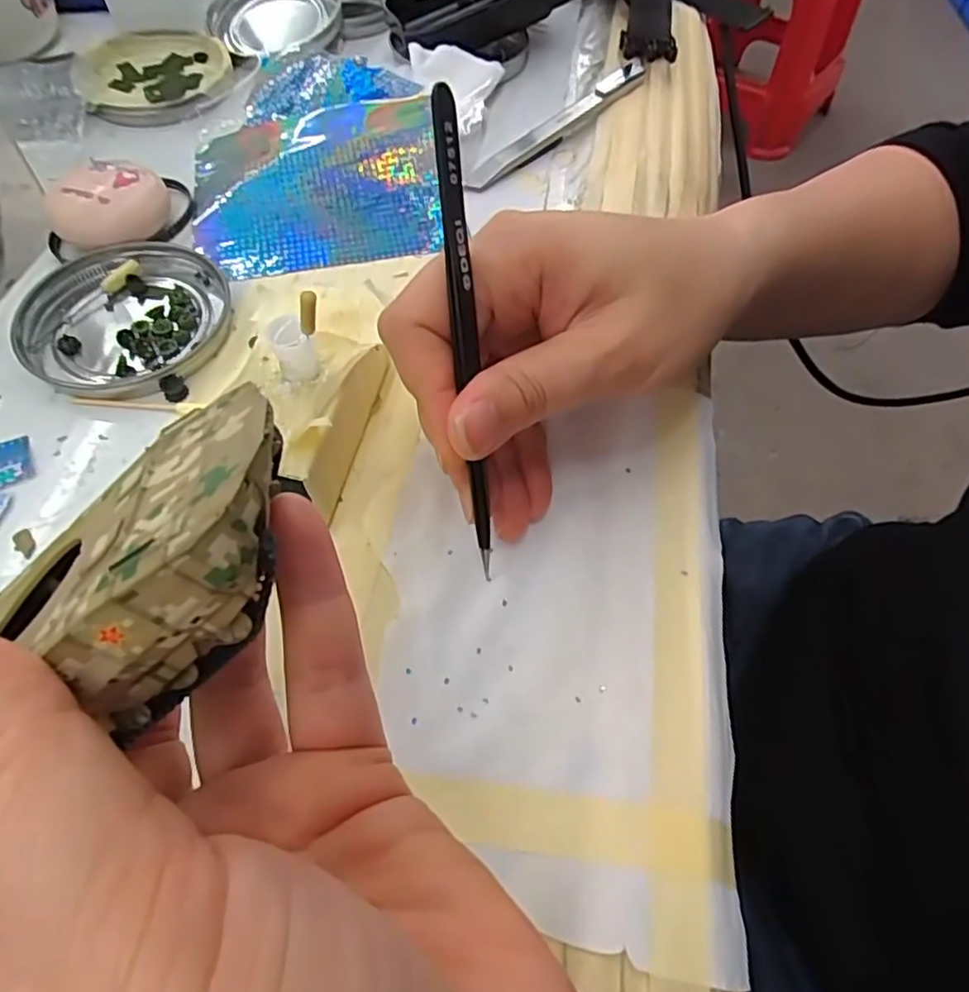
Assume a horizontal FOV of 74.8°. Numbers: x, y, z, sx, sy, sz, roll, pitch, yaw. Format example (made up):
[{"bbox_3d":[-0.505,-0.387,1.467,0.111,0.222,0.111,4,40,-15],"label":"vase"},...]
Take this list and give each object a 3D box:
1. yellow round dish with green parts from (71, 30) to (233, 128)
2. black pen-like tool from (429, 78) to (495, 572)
[{"bbox_3d":[-0.179,-0.228,0.345,0.076,0.013,0.076,0,59,-1],"label":"yellow round dish with green parts"},{"bbox_3d":[-0.005,-0.037,0.177,0.007,0.131,0.008,-8,26,-6],"label":"black pen-like tool"}]

